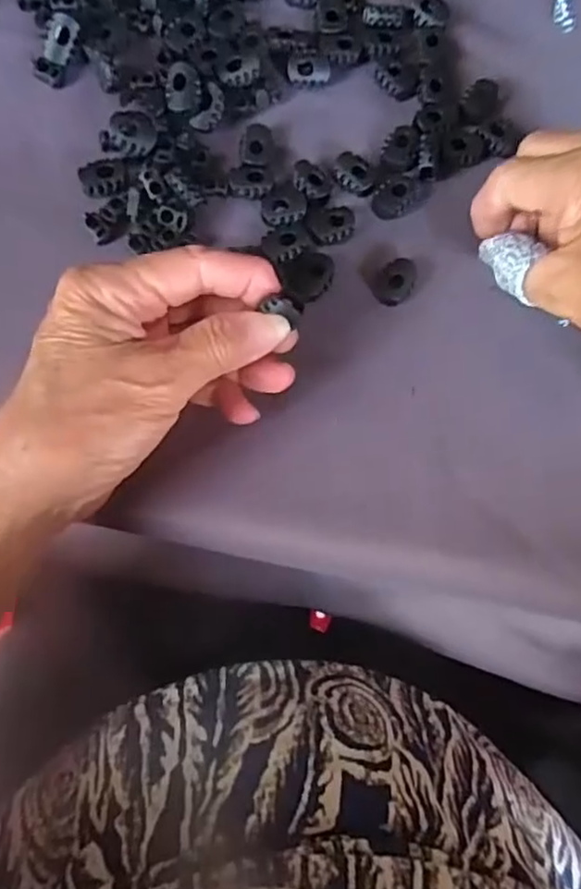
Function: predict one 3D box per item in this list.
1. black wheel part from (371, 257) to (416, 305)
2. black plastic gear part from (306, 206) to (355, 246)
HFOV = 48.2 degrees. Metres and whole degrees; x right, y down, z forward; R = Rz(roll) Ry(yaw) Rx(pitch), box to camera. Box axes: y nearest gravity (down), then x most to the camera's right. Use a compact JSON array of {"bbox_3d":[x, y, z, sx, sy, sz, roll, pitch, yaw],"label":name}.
[{"bbox_3d":[0.050,-0.078,0.308,0.018,0.007,0.024,43,79,3],"label":"black wheel part"},{"bbox_3d":[0.019,-0.104,0.310,0.022,0.006,0.021,1,80,-5],"label":"black plastic gear part"}]

